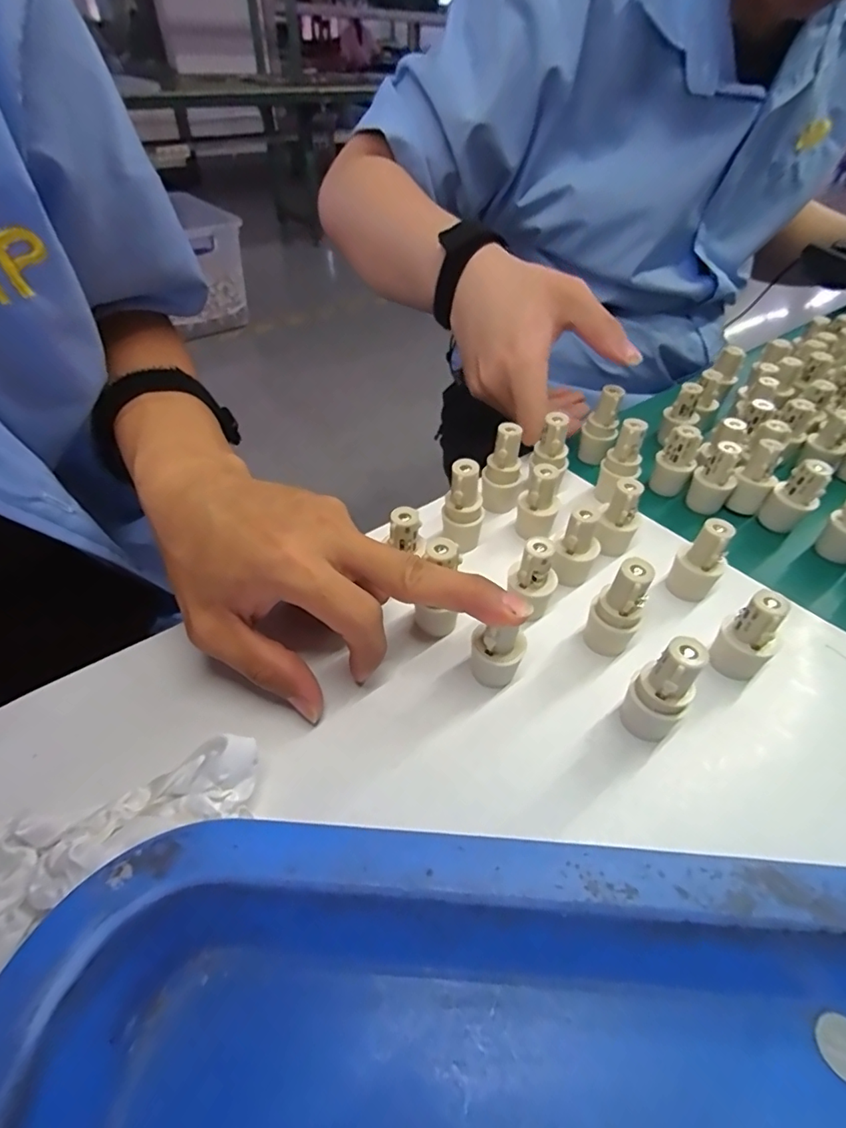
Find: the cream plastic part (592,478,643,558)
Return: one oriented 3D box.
[{"bbox_3d":[0.108,-0.024,0.282,0.020,0.043,0.015,26,49,21],"label":"cream plastic part"}]

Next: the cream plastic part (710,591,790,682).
[{"bbox_3d":[0.146,0.031,0.226,0.017,0.042,0.021,-27,53,-27],"label":"cream plastic part"}]

